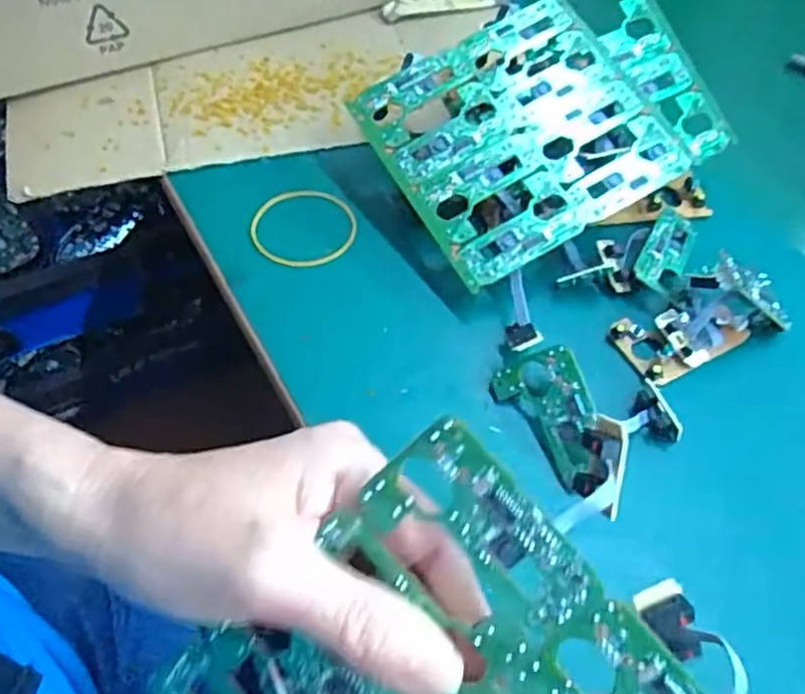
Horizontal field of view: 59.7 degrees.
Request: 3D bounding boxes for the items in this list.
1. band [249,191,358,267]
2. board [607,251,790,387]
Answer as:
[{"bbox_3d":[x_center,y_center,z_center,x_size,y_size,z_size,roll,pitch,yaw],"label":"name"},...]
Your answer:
[{"bbox_3d":[-0.056,-0.068,0.396,0.059,0.004,0.055,-1,56,-6],"label":"band"},{"bbox_3d":[0.155,-0.019,0.353,0.088,0.043,0.042,-21,61,-18],"label":"board"}]

